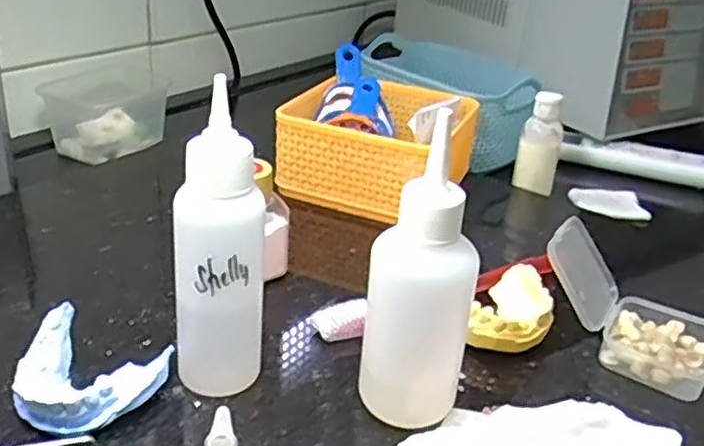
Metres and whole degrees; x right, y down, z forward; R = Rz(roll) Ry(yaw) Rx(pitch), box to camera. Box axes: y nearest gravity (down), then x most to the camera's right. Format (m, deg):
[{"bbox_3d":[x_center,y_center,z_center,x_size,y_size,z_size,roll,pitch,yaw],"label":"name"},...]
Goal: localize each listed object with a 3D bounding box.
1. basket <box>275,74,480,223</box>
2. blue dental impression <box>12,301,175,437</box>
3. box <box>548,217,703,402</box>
[{"bbox_3d":[0.018,-0.065,0.551,0.138,0.059,0.133,16,29,18],"label":"basket"},{"bbox_3d":[-0.127,0.070,0.321,0.069,0.021,0.059,20,31,25],"label":"blue dental impression"},{"bbox_3d":[0.154,0.045,0.380,0.095,0.054,0.053,22,32,27],"label":"box"}]

